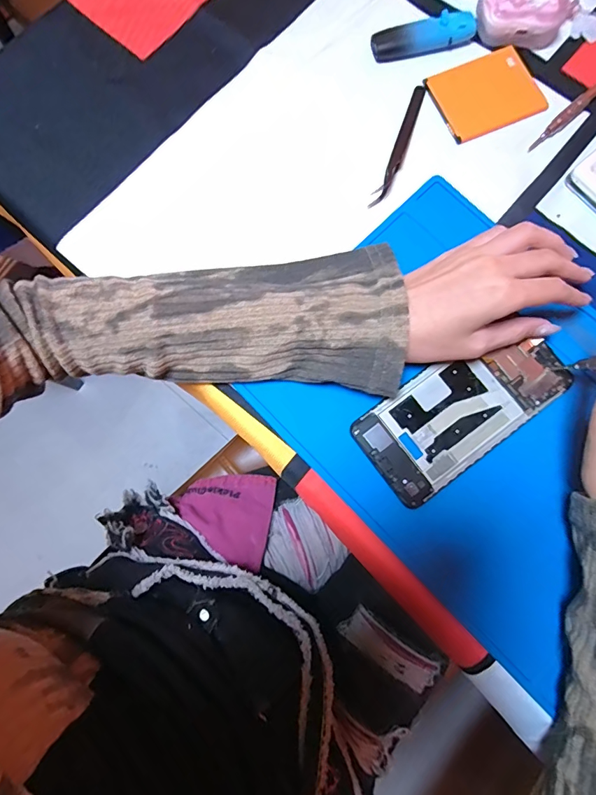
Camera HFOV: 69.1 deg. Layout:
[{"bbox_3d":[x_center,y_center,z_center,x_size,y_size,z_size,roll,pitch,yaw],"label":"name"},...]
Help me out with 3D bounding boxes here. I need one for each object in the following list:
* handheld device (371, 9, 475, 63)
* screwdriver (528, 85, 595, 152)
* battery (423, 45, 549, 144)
[{"bbox_3d":[0.104,-0.300,0.358,0.085,0.017,0.018,-11,80,-2],"label":"handheld device"},{"bbox_3d":[0.227,-0.236,0.351,0.103,0.009,0.010,-42,82,-7],"label":"screwdriver"},{"bbox_3d":[0.154,-0.249,0.354,0.084,0.004,0.065,-23,81,-4],"label":"battery"}]

